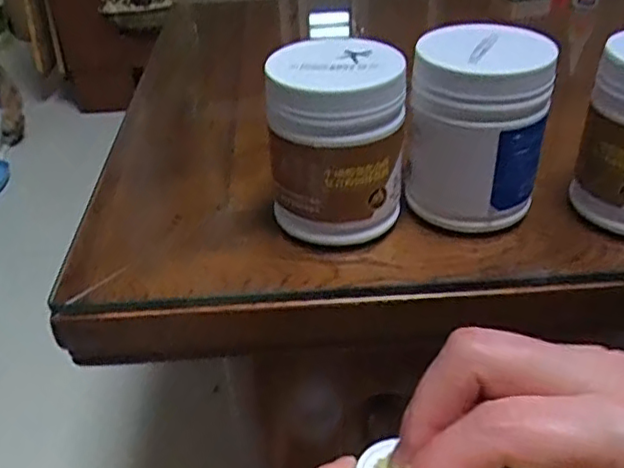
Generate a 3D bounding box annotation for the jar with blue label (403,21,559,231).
[{"bbox_3d":[0.111,-0.074,0.434,0.082,0.127,0.086,-1,36,1],"label":"jar with blue label"}]

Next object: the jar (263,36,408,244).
[{"bbox_3d":[0.019,-0.061,0.431,0.090,0.113,0.077,0,36,4],"label":"jar"}]

